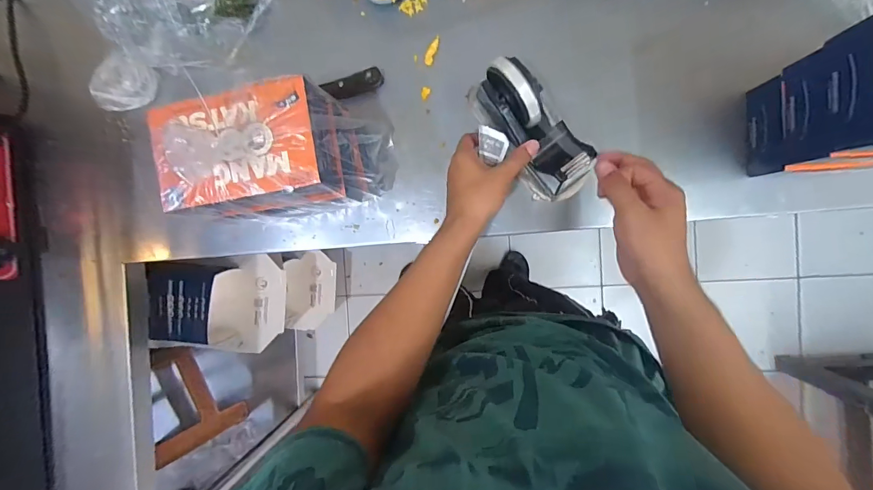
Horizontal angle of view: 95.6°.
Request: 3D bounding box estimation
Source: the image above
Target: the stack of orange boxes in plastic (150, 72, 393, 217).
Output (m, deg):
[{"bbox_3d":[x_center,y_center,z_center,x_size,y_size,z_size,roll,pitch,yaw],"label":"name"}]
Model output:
[{"bbox_3d":[-0.171,-0.102,0.477,0.204,0.194,0.121,-8,91,7],"label":"stack of orange boxes in plastic"}]

